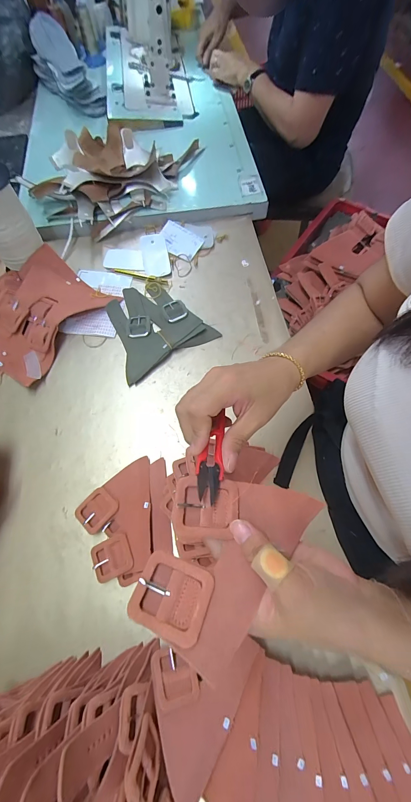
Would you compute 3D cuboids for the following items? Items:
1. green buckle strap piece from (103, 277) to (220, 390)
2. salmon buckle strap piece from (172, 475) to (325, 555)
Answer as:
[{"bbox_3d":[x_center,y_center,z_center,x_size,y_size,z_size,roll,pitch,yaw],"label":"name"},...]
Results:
[{"bbox_3d":[-0.099,-0.143,0.531,0.166,0.014,0.177,-31,71,-11],"label":"green buckle strap piece"},{"bbox_3d":[0.035,0.091,0.242,0.120,0.012,0.049,5,68,-10],"label":"salmon buckle strap piece"}]

